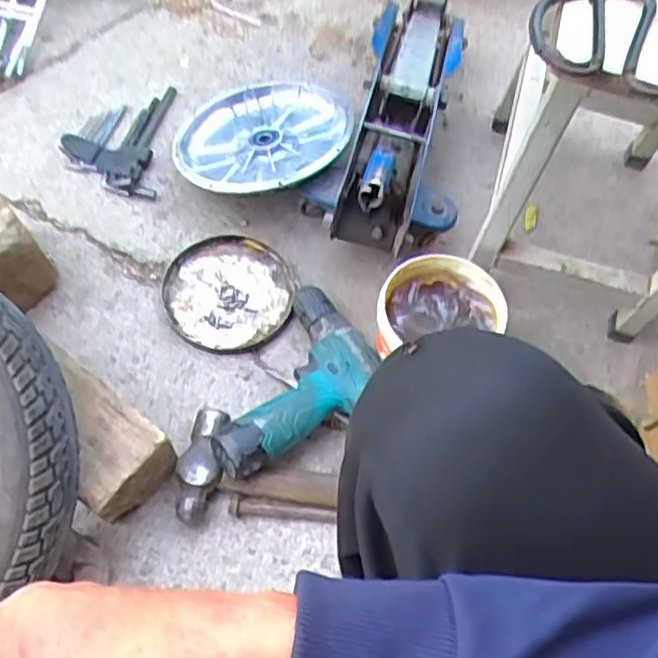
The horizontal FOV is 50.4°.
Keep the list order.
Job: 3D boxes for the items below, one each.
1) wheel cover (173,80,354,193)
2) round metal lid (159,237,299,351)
[{"bbox_3d":[-0.079,-0.232,0.835,0.210,0.024,0.199,-37,57,-16],"label":"wheel cover"},{"bbox_3d":[-0.116,-0.044,0.788,0.141,0.019,0.139,1,62,-2],"label":"round metal lid"}]

